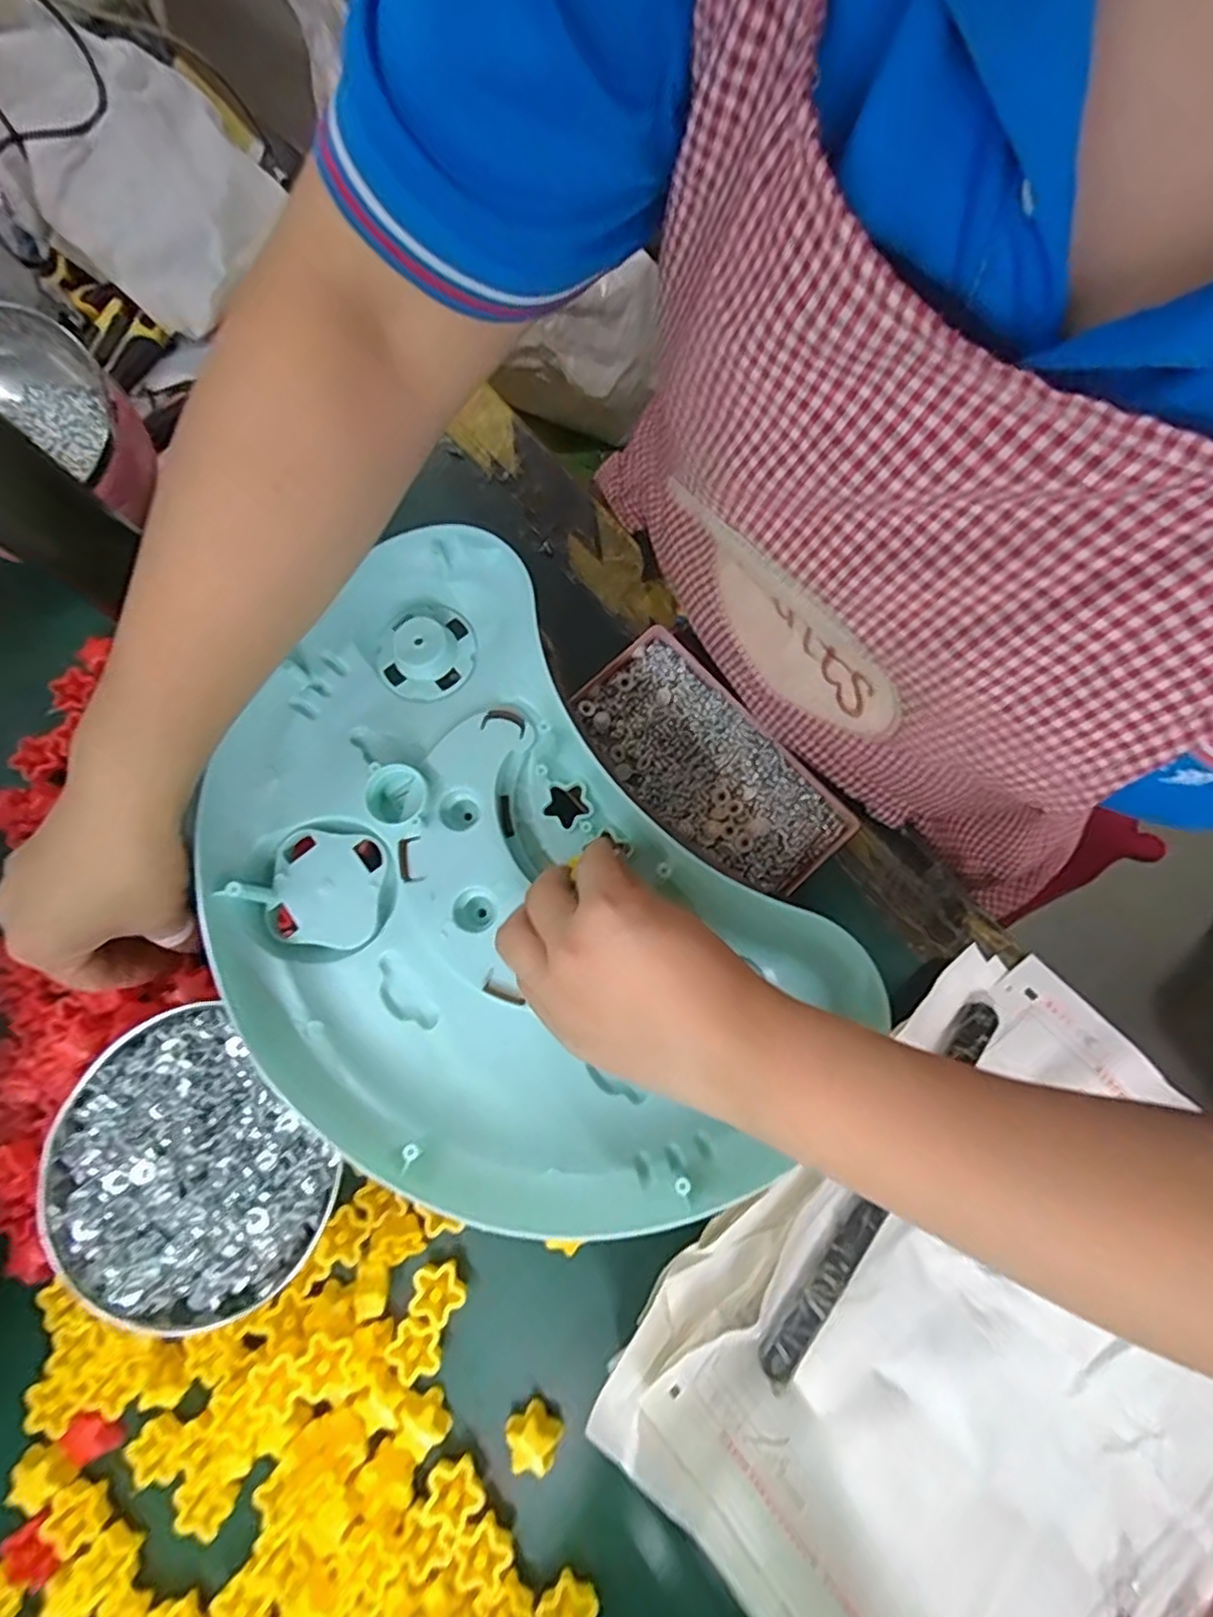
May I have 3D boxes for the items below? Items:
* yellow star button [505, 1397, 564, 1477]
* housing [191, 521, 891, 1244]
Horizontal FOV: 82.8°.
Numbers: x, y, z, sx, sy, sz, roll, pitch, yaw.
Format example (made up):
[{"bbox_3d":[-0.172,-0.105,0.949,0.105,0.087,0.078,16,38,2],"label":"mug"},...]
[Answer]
[{"bbox_3d":[-0.036,0.298,0.326,0.025,0.015,0.024,36,83,10],"label":"yellow star button"},{"bbox_3d":[-0.059,0.040,0.329,0.224,0.042,0.324,-40,79,-8],"label":"housing"}]

